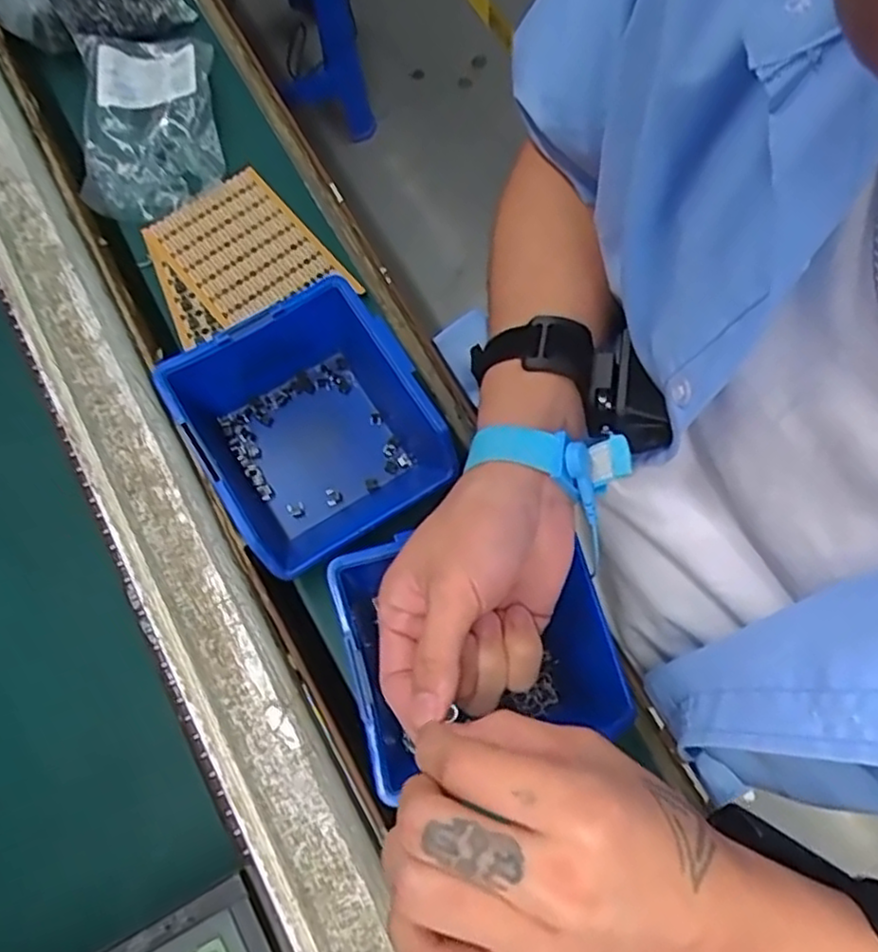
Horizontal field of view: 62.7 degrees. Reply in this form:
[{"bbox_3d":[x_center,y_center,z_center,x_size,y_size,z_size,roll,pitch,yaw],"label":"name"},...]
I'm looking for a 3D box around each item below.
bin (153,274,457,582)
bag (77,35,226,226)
[{"bbox_3d":[-0.070,-0.024,0.414,0.121,0.070,0.128,-31,77,-11],"label":"bin"},{"bbox_3d":[-0.205,-0.251,0.511,0.091,0.024,0.164,-8,72,-3],"label":"bag"}]

